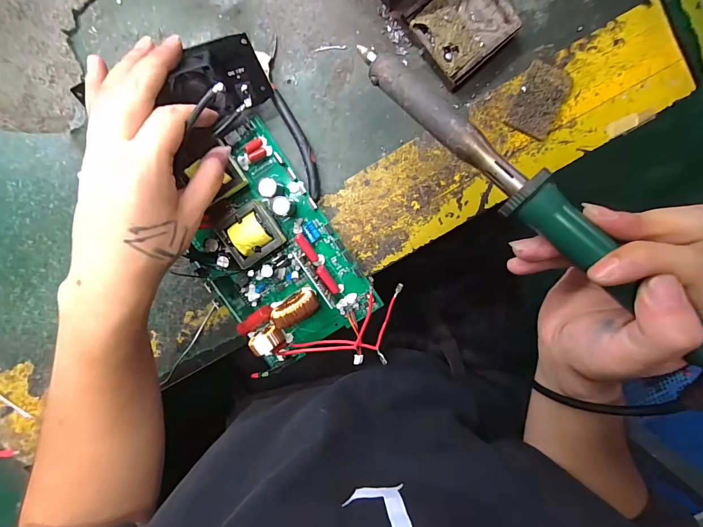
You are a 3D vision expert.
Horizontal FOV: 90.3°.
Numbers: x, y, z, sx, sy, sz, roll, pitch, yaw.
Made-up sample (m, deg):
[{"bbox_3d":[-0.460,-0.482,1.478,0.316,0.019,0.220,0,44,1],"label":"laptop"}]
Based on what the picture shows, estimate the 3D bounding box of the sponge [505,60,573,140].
[{"bbox_3d":[0.168,-0.144,0.310,0.042,0.009,0.058,24,98,-3],"label":"sponge"}]

